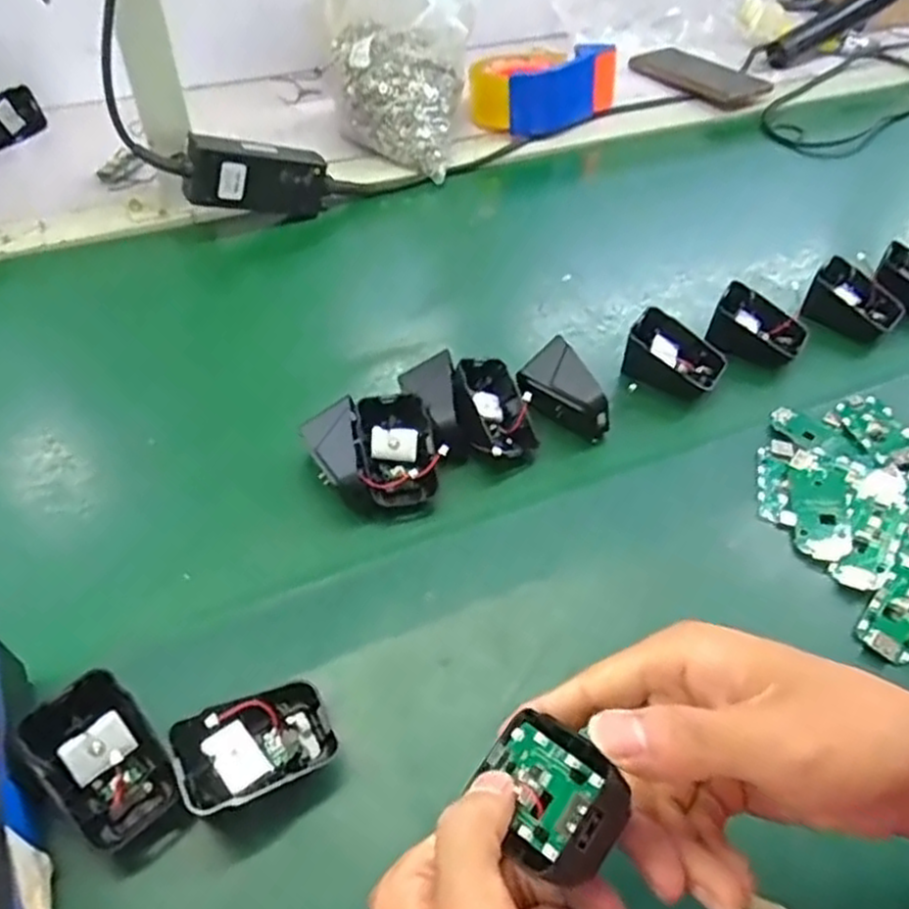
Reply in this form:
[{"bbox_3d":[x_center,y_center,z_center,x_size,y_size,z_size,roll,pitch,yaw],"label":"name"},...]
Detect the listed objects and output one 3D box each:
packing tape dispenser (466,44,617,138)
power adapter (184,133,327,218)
[{"bbox_3d":[0.085,-0.391,0.801,0.137,0.077,0.116,-31,57,-26],"label":"packing tape dispenser"},{"bbox_3d":[-0.168,-0.235,0.629,0.115,0.052,0.029,-5,46,-33],"label":"power adapter"}]

